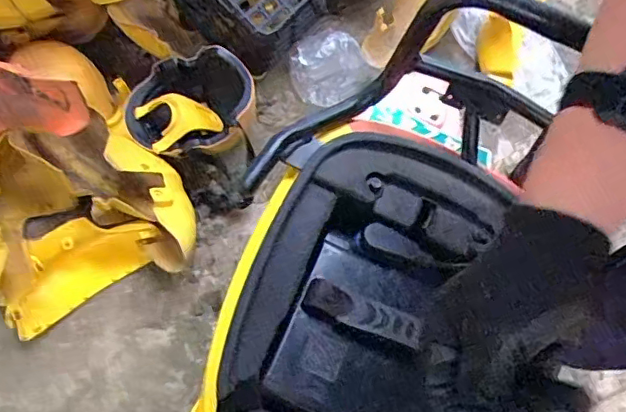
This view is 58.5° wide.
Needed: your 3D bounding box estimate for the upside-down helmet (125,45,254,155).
[{"bbox_3d":[-0.248,-0.198,1.152,0.266,0.151,0.204,-17,70,-8],"label":"upside-down helmet"}]

